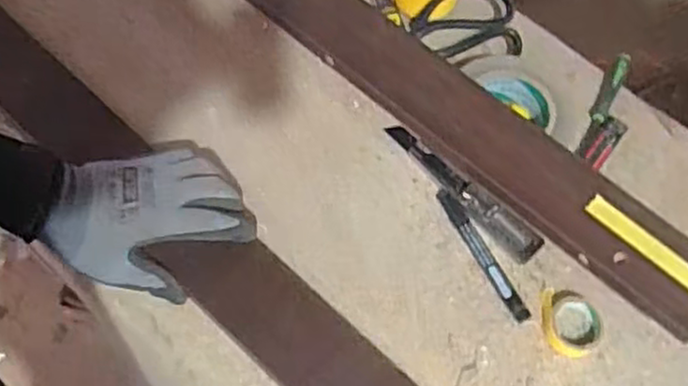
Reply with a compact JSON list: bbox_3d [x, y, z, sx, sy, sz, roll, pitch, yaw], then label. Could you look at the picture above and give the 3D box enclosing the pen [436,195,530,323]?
[{"bbox_3d":[0.120,0.053,0.635,0.016,0.009,0.133,-24,68,-14],"label":"pen"}]

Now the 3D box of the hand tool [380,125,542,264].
[{"bbox_3d":[0.106,-0.002,0.670,0.176,0.009,0.031,40,69,15],"label":"hand tool"}]

